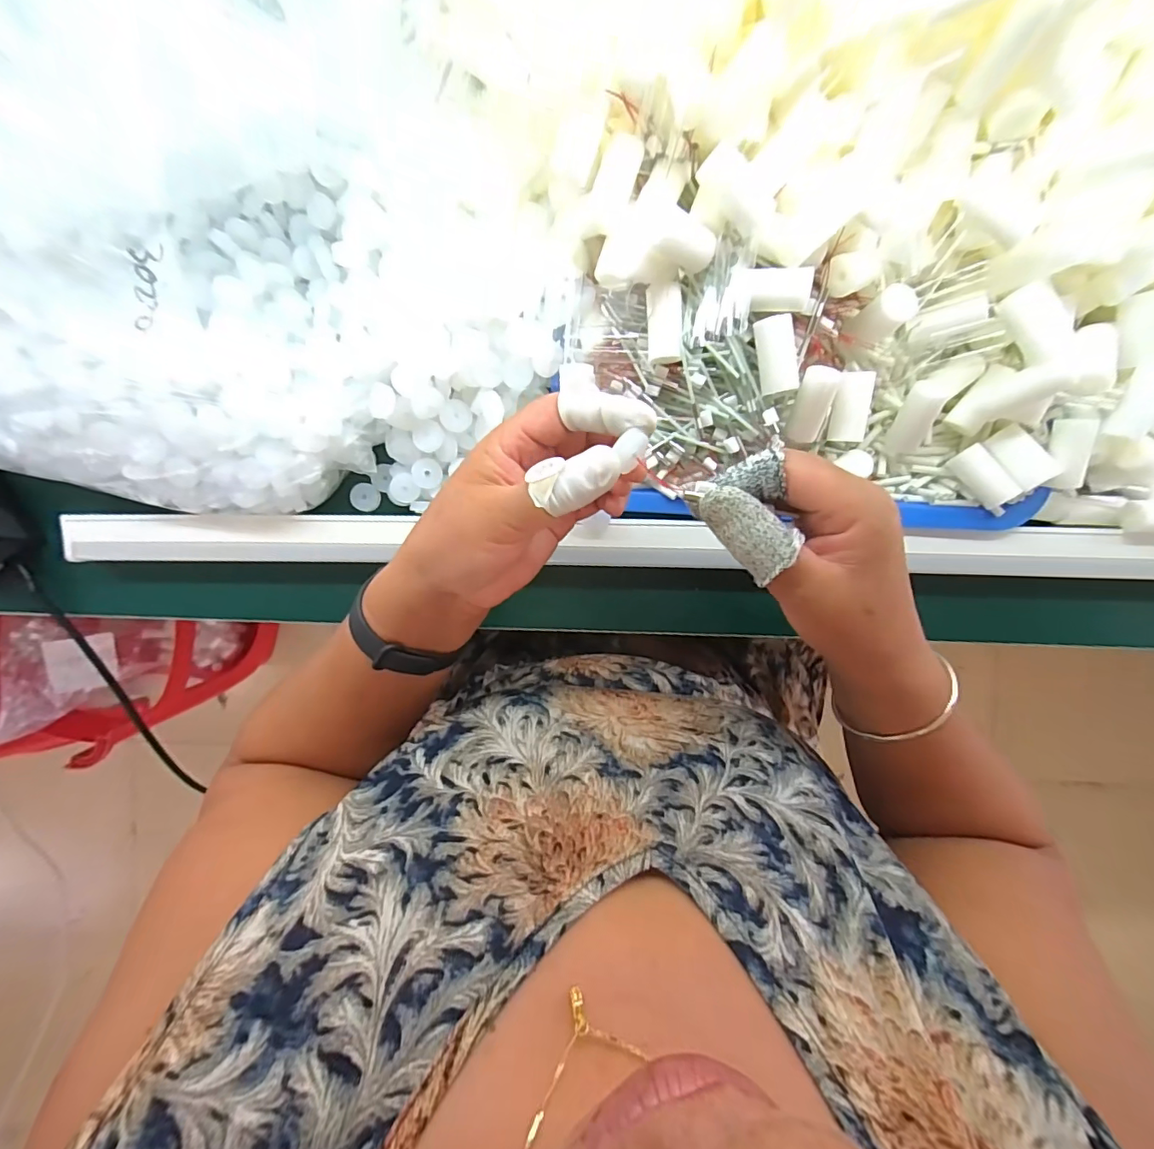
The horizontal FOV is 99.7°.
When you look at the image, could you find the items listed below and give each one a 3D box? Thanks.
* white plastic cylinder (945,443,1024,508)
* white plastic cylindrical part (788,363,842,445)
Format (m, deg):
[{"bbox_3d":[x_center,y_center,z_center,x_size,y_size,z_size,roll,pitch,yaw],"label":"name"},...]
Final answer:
[{"bbox_3d":[0.263,-0.064,0.314,0.040,0.019,0.021,54,135,9],"label":"white plastic cylinder"},{"bbox_3d":[0.143,-0.100,0.291,0.021,0.016,0.043,2,131,1],"label":"white plastic cylindrical part"}]

